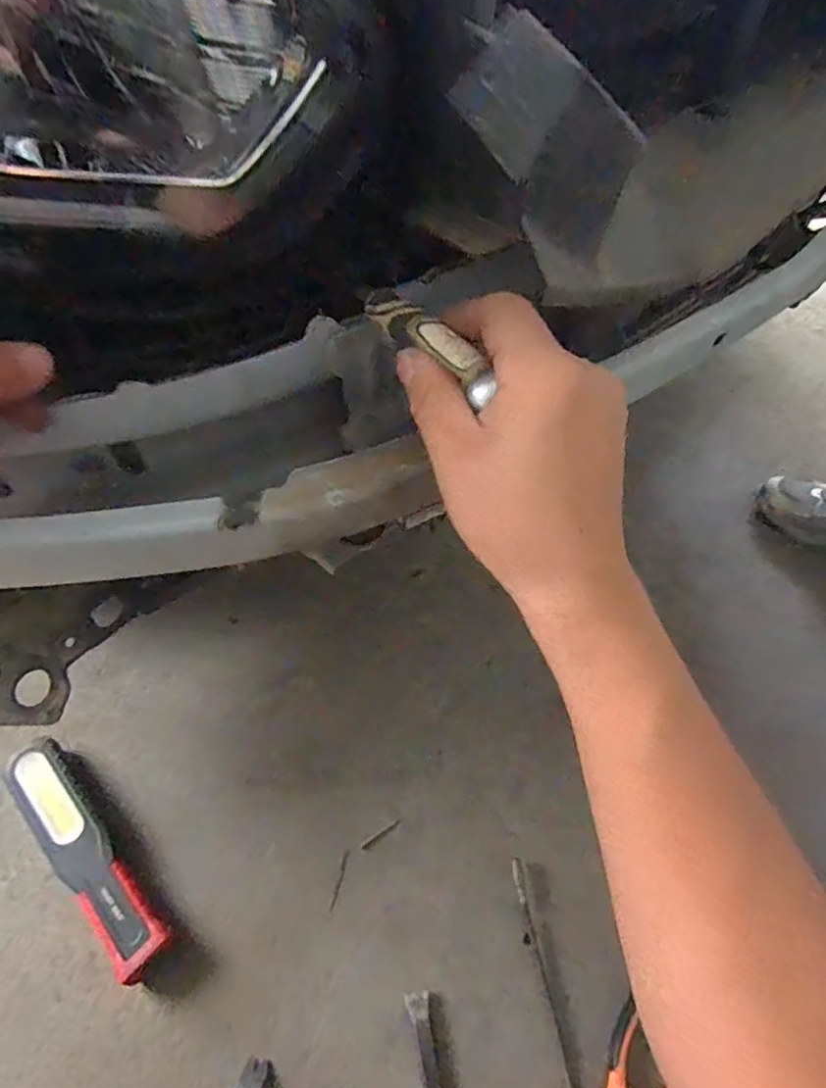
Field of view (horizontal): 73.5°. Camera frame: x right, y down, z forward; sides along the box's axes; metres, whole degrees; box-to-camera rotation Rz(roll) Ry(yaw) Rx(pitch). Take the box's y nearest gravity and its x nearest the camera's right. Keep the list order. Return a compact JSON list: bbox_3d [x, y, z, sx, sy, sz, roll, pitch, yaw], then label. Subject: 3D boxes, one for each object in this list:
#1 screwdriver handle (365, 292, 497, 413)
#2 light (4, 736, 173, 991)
[{"bbox_3d":[0.007,-0.087,0.241,0.018,0.011,0.095,-26,52,-18],"label":"screwdriver handle"},{"bbox_3d":[-0.360,0.331,0.606,0.064,0.047,0.292,-38,62,-25],"label":"light"}]

